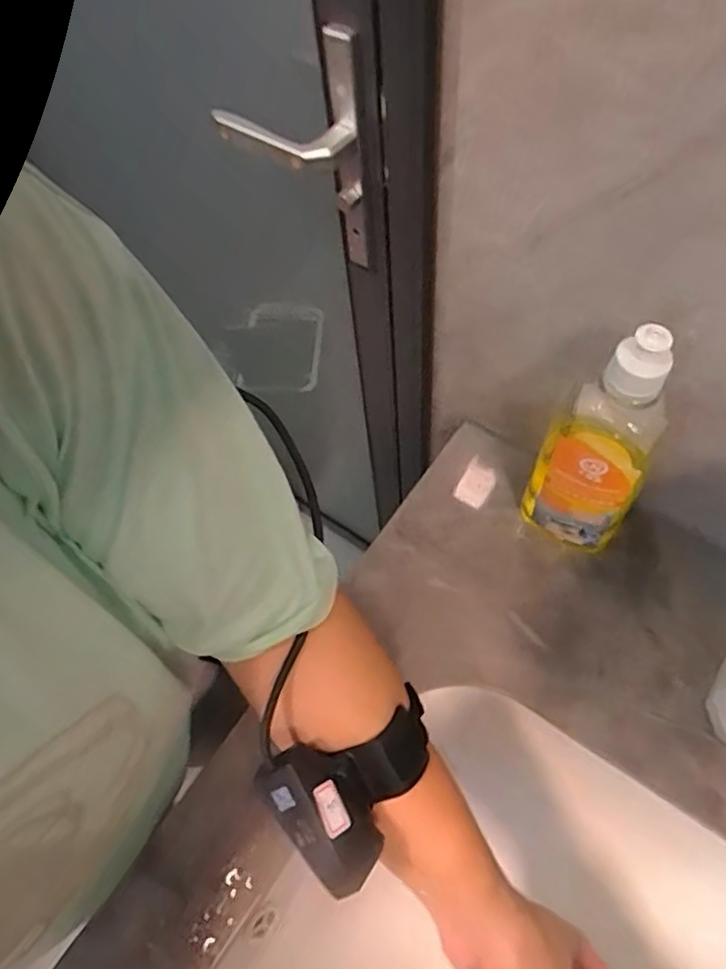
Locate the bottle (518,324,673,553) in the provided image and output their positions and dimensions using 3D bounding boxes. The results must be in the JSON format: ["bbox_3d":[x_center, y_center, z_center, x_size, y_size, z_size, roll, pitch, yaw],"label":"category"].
[{"bbox_3d":[0.158,-0.020,0.417,0.072,0.207,0.050,18,64,14],"label":"bottle"}]

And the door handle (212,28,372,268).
[{"bbox_3d":[-0.059,-0.268,0.518,0.115,0.197,0.060,33,68,21],"label":"door handle"}]

